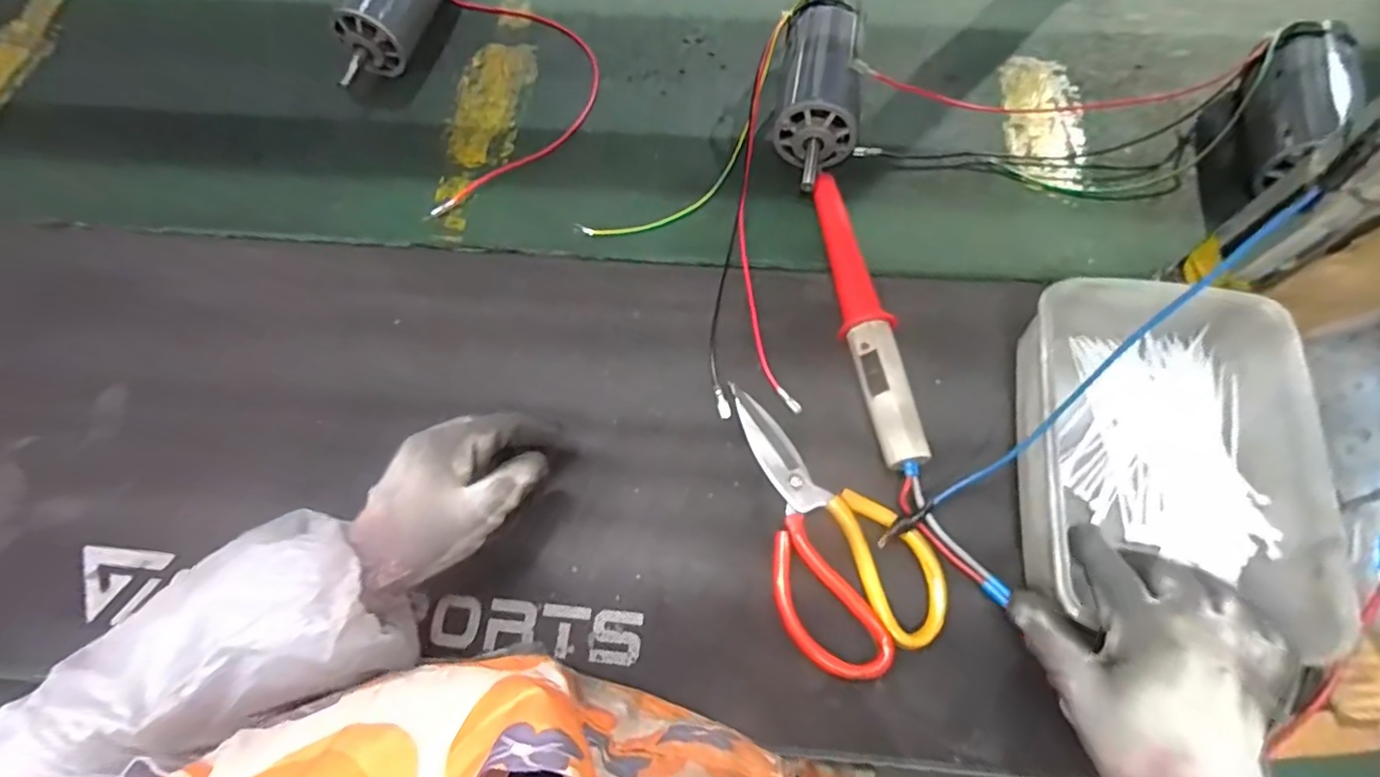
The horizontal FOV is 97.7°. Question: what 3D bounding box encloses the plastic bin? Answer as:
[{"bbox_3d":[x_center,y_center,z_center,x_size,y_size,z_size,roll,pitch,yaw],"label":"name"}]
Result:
[{"bbox_3d":[0.293,0.039,0.385,0.152,0.078,0.217,9,68,2],"label":"plastic bin"}]

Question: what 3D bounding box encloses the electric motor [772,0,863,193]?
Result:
[{"bbox_3d":[0.112,-0.259,0.536,0.070,0.056,0.206,7,68,1],"label":"electric motor"}]

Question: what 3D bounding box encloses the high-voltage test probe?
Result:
[{"bbox_3d":[0.129,-0.060,0.455,0.035,0.035,0.246,-7,69,-5],"label":"high-voltage test probe"}]

